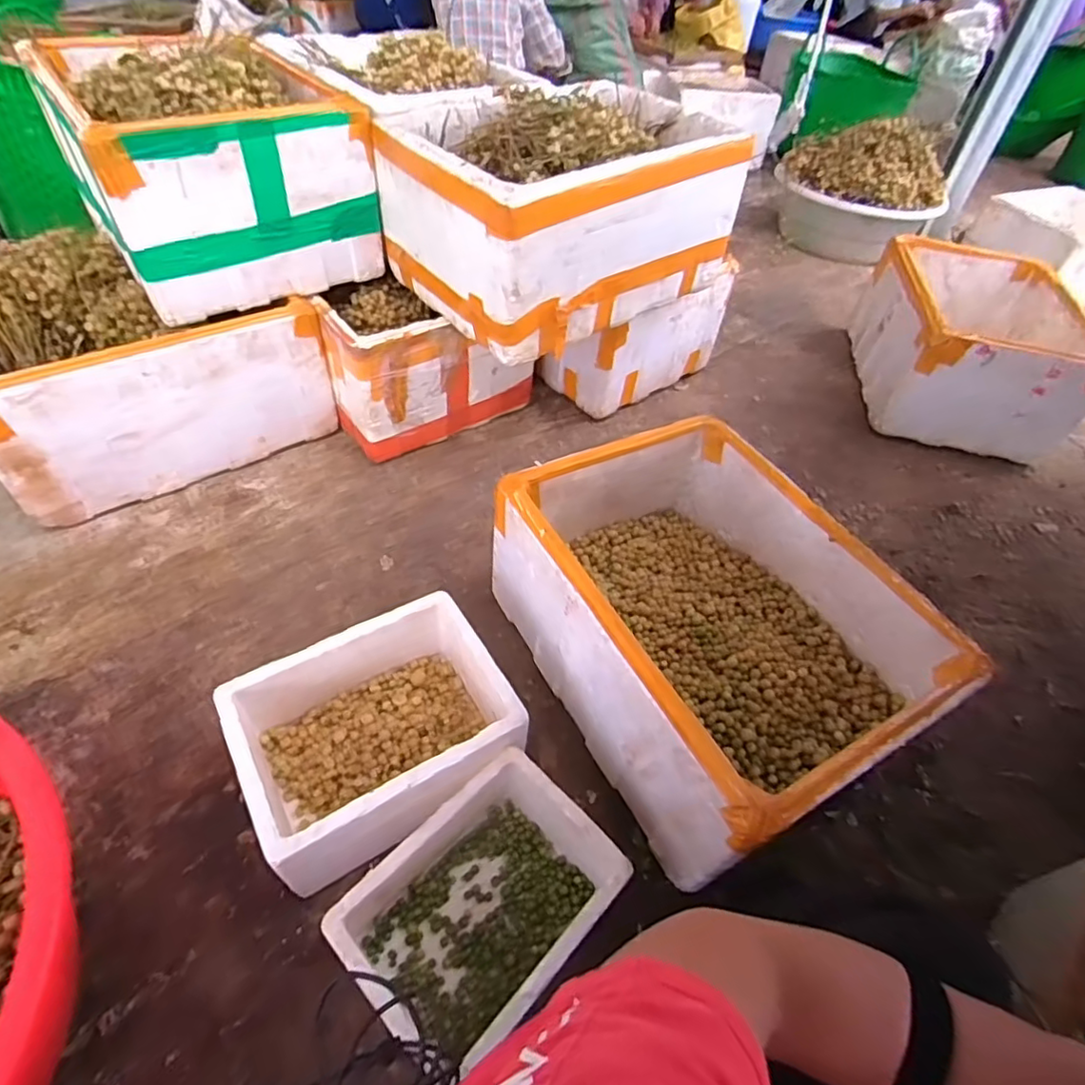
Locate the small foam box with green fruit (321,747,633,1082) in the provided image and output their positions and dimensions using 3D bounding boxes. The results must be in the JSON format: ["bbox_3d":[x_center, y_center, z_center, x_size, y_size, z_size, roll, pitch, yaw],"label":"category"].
[{"bbox_3d":[-0.067,0.429,0.716,0.208,0.125,0.283,37,54,26],"label":"small foam box with green fruit"}]

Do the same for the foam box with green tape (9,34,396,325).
[{"bbox_3d":[-0.619,-0.706,1.144,0.420,0.337,0.485,-27,55,-27],"label":"foam box with green tape"}]

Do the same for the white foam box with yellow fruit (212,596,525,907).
[{"bbox_3d":[-0.225,0.263,0.831,0.330,0.161,0.257,-25,54,-25],"label":"white foam box with yellow fruit"}]

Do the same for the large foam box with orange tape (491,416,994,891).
[{"bbox_3d":[0.246,0.113,0.910,0.424,0.245,0.560,-21,53,-23],"label":"large foam box with orange tape"}]

